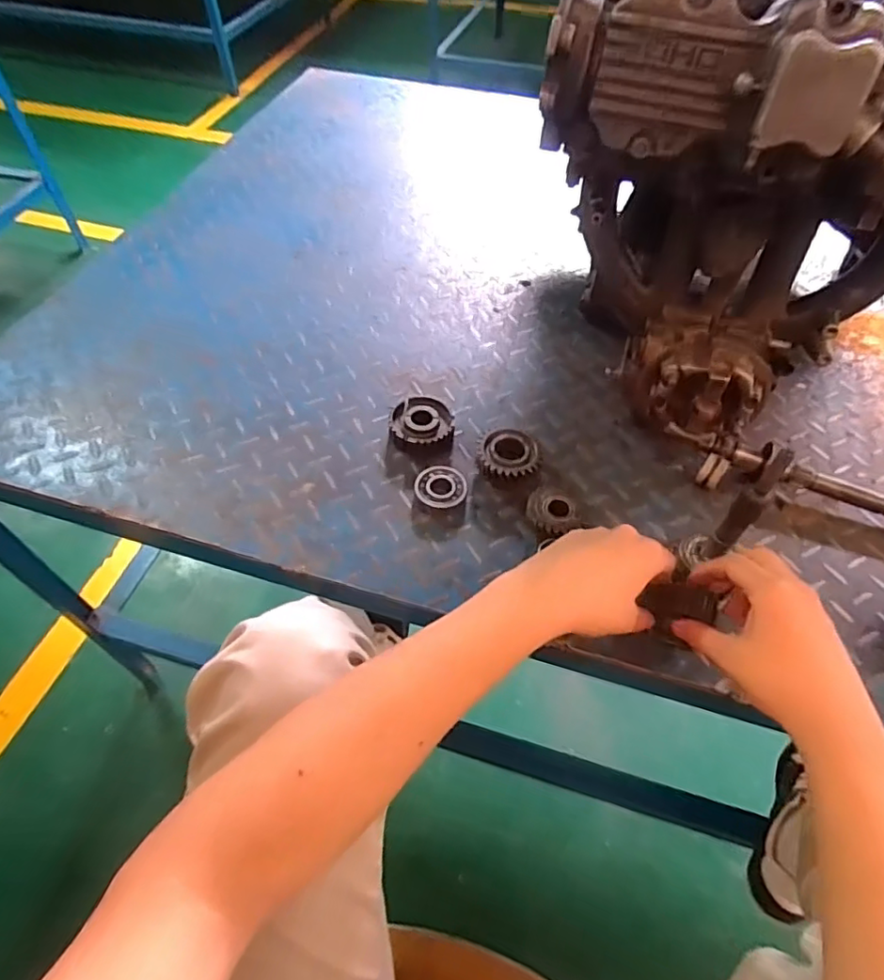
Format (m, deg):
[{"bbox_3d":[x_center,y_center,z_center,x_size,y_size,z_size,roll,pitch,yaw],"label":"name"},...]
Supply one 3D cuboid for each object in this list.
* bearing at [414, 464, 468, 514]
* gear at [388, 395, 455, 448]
[{"bbox_3d":[-0.001,0.000,0.576,0.050,0.022,0.047,0,54,0],"label":"bearing"},{"bbox_3d":[-0.021,-0.070,0.622,0.068,0.024,0.070,0,54,0],"label":"gear"}]

